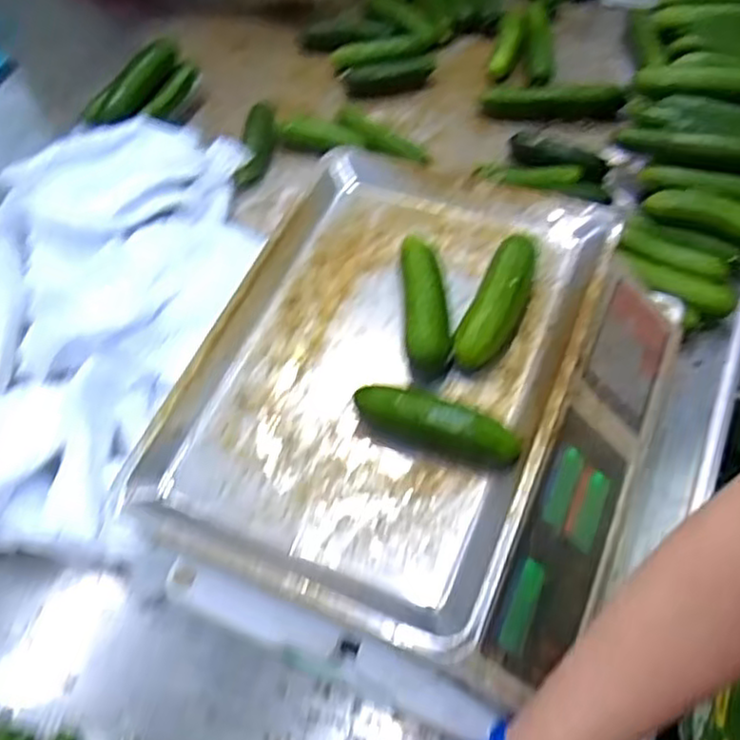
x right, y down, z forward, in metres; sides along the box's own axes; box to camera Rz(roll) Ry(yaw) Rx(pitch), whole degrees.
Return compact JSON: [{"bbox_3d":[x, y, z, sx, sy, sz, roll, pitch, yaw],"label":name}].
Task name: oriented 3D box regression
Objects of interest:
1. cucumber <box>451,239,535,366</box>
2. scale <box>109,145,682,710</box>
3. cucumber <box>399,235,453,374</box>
[{"bbox_3d":[0.091,-0.048,0.487,0.033,0.038,0.106,20,62,16],"label":"cucumber"},{"bbox_3d":[0.040,0.013,0.502,0.304,0.093,0.339,19,62,16],"label":"scale"},{"bbox_3d":[0.039,-0.046,0.492,0.030,0.022,0.101,-4,58,2],"label":"cucumber"}]

